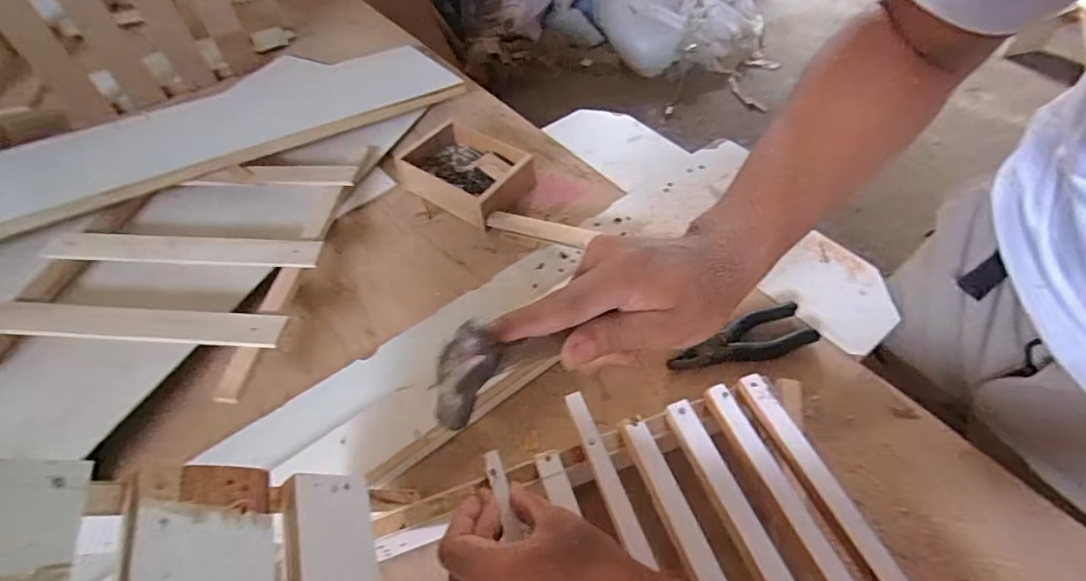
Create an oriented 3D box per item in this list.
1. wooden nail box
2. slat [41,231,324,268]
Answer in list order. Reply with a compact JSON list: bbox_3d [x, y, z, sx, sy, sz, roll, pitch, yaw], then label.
[{"bbox_3d":[-0.097,-0.151,0.645,0.166,0.044,0.115,34,60,24],"label":"wooden nail box"},{"bbox_3d":[-0.388,-0.046,0.547,0.289,0.007,0.036,2,68,1],"label":"slat"}]

